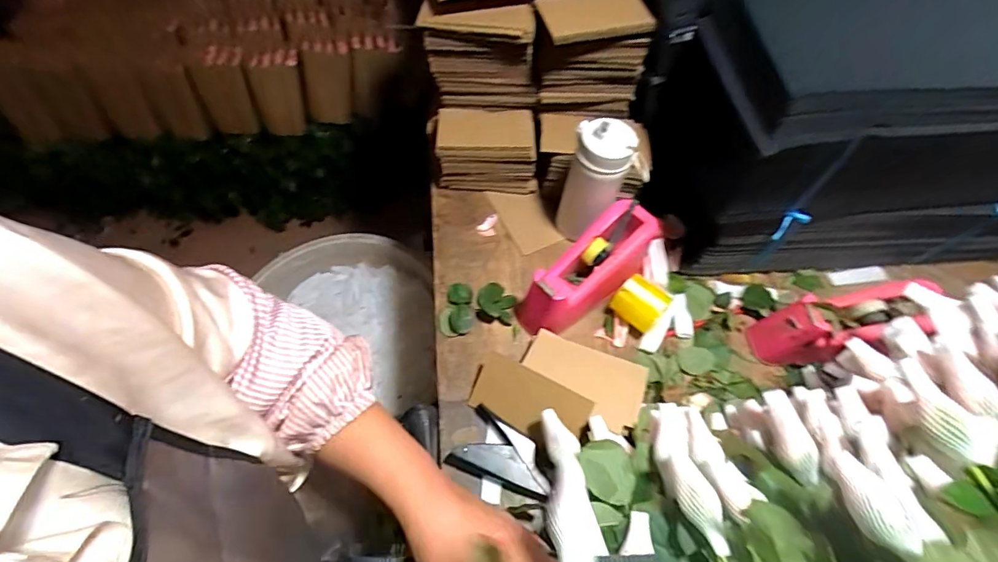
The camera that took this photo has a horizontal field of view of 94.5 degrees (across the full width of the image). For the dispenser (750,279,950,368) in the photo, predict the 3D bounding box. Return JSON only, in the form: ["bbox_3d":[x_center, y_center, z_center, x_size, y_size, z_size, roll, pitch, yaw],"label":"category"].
[{"bbox_3d":[0.436,0.049,0.576,0.212,0.094,0.072,-16,62,3],"label":"dispenser"}]

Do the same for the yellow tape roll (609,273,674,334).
[{"bbox_3d":[0.190,0.029,0.616,0.064,0.043,0.049,42,67,18],"label":"yellow tape roll"}]

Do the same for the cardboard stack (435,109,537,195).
[{"bbox_3d":[-0.020,-0.201,0.725,0.151,0.092,0.089,2,61,-2],"label":"cardboard stack"}]

